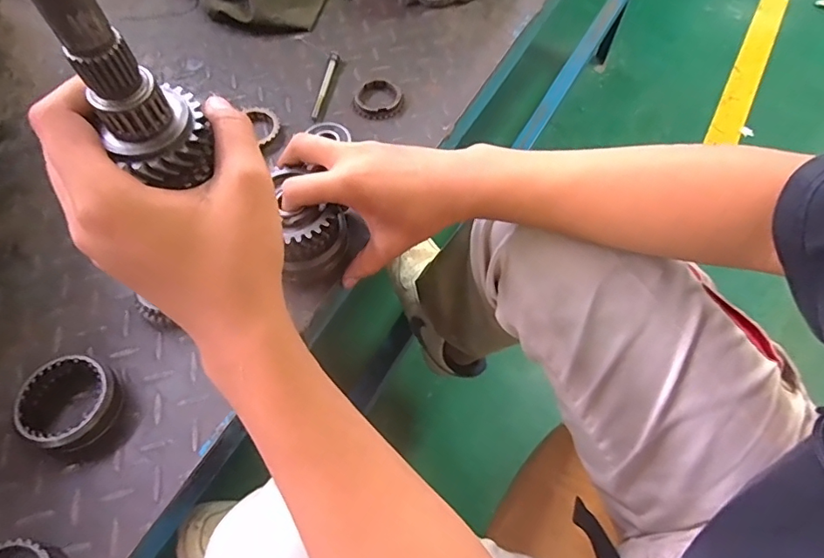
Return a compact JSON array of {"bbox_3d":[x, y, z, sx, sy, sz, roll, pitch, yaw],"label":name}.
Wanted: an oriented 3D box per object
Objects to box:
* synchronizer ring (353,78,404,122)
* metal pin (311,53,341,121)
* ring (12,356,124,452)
[{"bbox_3d":[-0.036,-0.193,0.536,0.053,0.007,0.057,-1,62,1],"label":"synchronizer ring"},{"bbox_3d":[-0.095,-0.212,0.545,0.010,0.010,0.097,9,62,6],"label":"metal pin"},{"bbox_3d":[-0.254,0.089,0.368,0.064,0.016,0.063,-1,62,1],"label":"ring"}]

